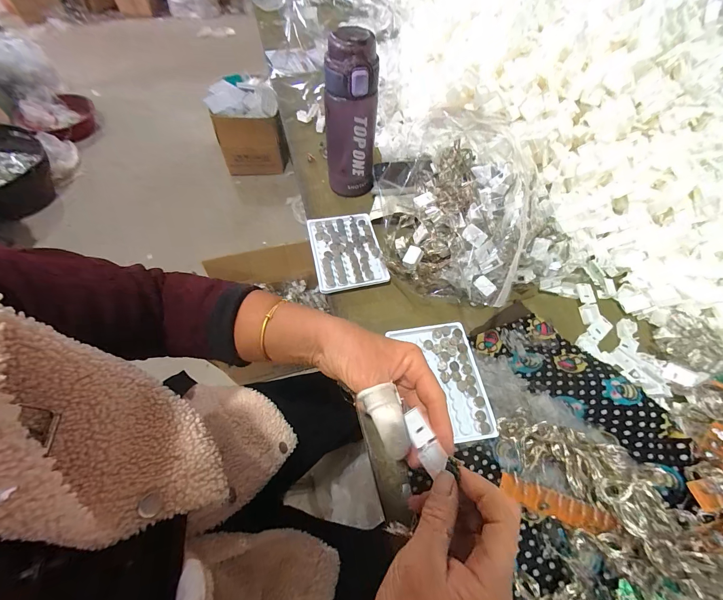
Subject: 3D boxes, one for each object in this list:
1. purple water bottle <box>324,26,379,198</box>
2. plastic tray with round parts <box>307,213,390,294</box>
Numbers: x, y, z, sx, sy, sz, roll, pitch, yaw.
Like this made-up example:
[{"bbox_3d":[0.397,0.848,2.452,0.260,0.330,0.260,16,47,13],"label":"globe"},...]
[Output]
[{"bbox_3d":[-0.016,-0.244,0.433,0.071,0.191,0.060,9,57,3],"label":"purple water bottle"},{"bbox_3d":[-0.021,-0.070,0.443,0.093,0.011,0.127,-10,58,-9],"label":"plastic tray with round parts"}]

